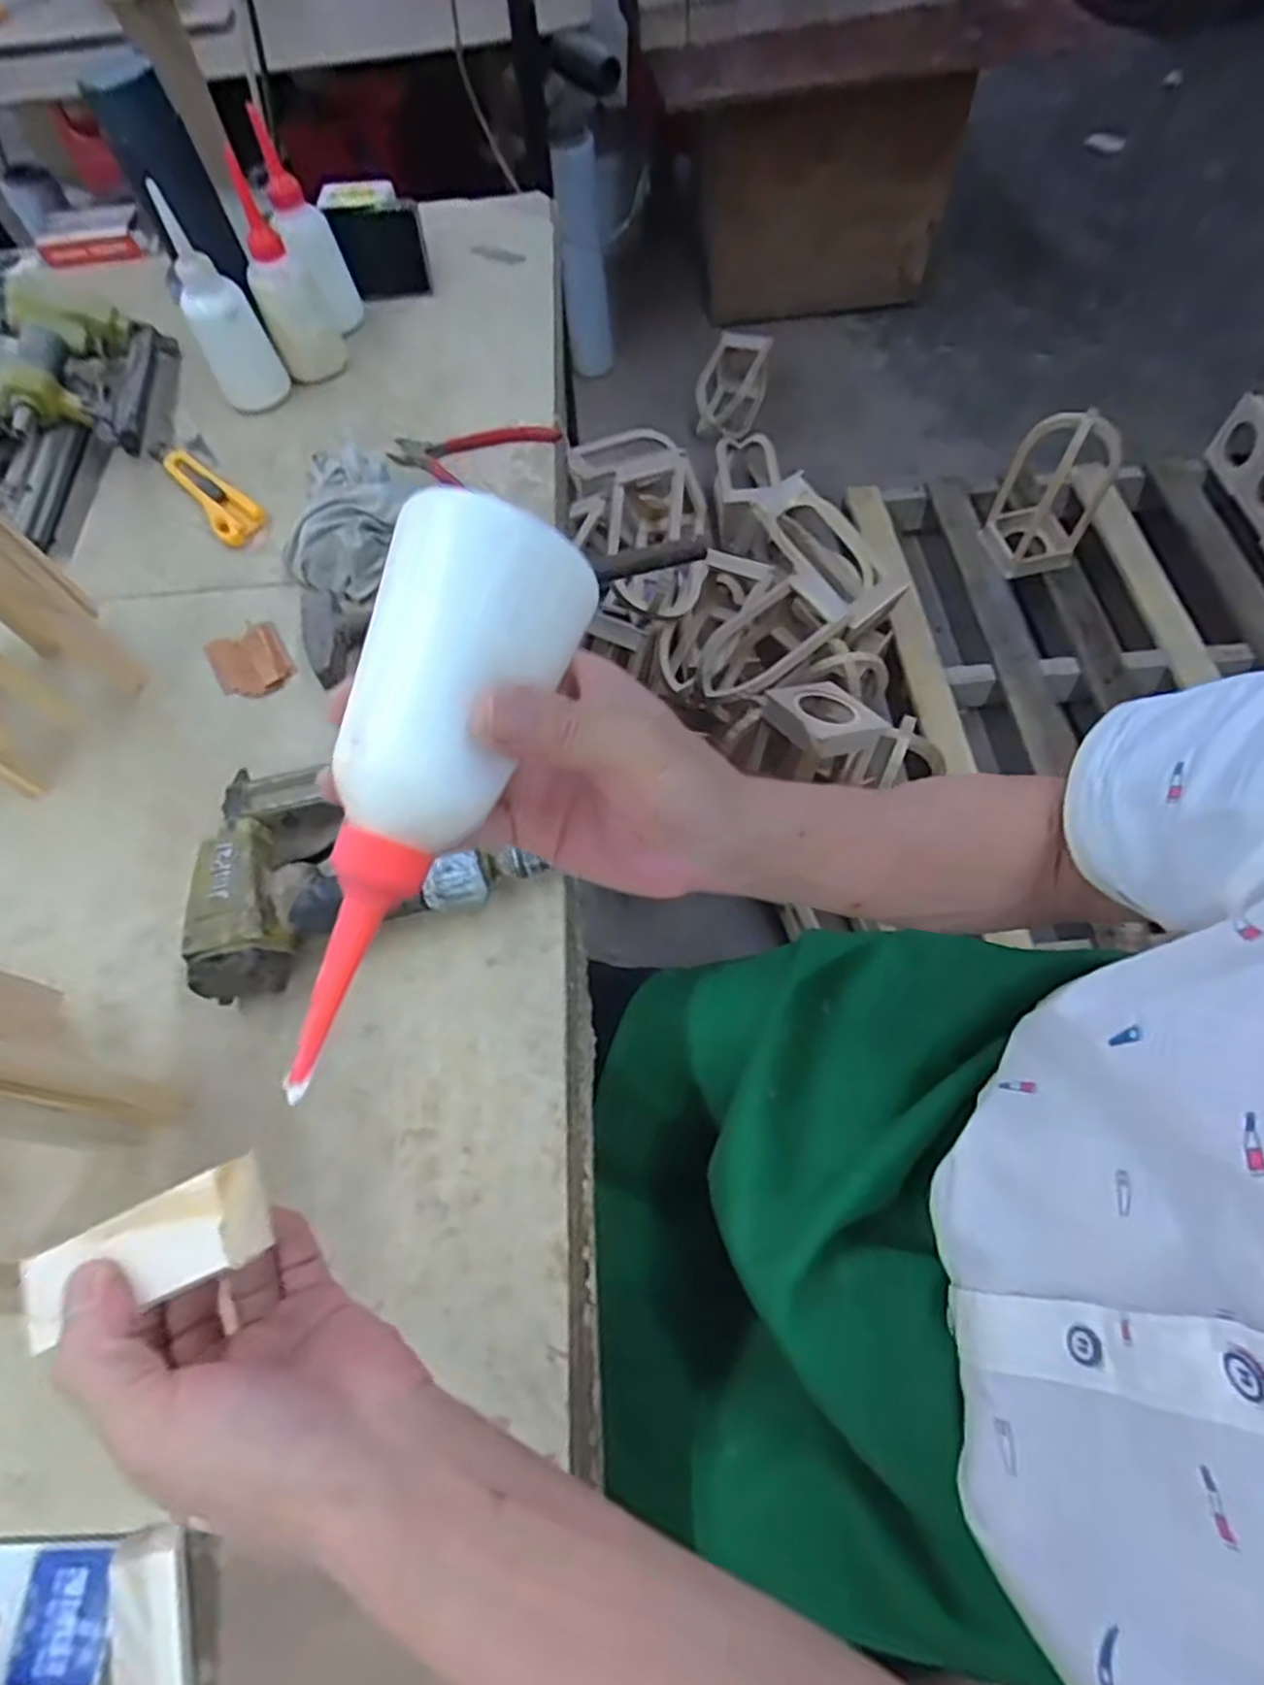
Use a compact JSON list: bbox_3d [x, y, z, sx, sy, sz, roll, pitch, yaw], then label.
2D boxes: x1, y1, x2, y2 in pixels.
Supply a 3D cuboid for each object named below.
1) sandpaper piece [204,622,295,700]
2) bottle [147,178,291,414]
[{"bbox_3d":[-0.297,-0.140,0.575,0.055,0.006,0.069,-30,65,-12],"label":"sandpaper piece"},{"bbox_3d":[-0.364,-0.472,0.655,0.056,0.155,0.048,10,64,9],"label":"bottle"}]

